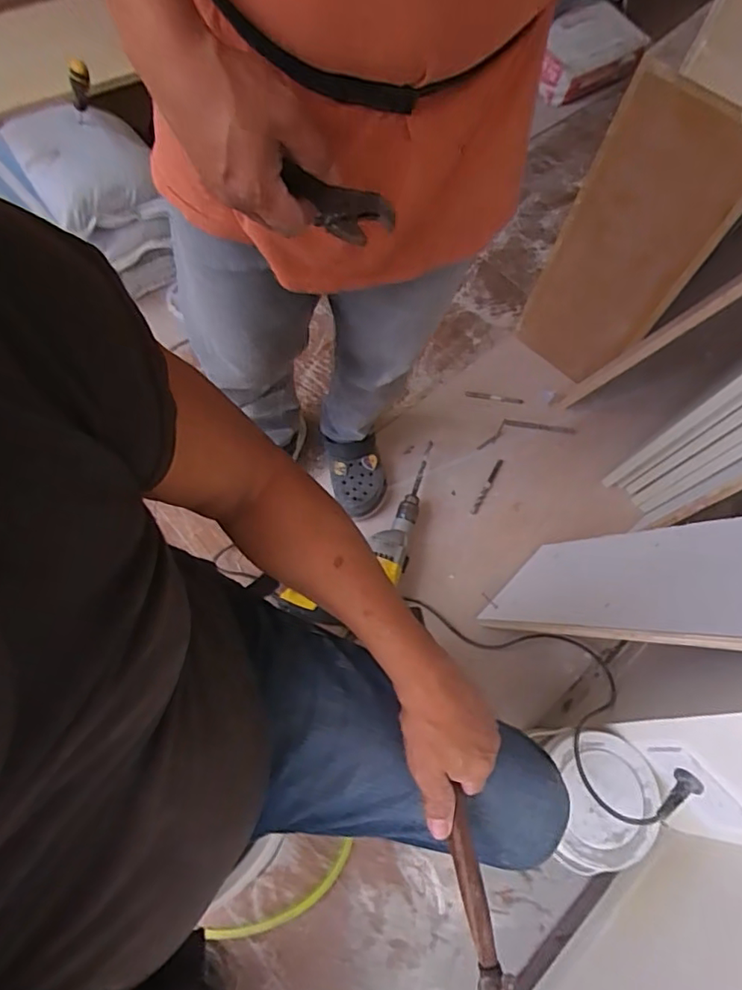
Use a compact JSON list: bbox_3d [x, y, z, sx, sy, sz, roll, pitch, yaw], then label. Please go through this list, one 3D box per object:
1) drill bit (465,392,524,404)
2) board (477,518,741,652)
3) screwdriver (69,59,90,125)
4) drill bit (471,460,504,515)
[{"bbox_3d":[0.269,-0.213,1.249,0.125,0.009,0.012,9,65,6],"label":"drill bit"},{"bbox_3d":[0.373,0.115,0.773,0.209,0.611,0.021,-42,96,-22],"label":"board"},{"bbox_3d":[-0.545,-0.754,1.067,0.029,0.107,0.023,-13,62,-31],"label":"screwdriver"},{"bbox_3d":[0.241,-0.017,1.173,0.015,0.007,0.137,26,68,13],"label":"drill bit"}]

